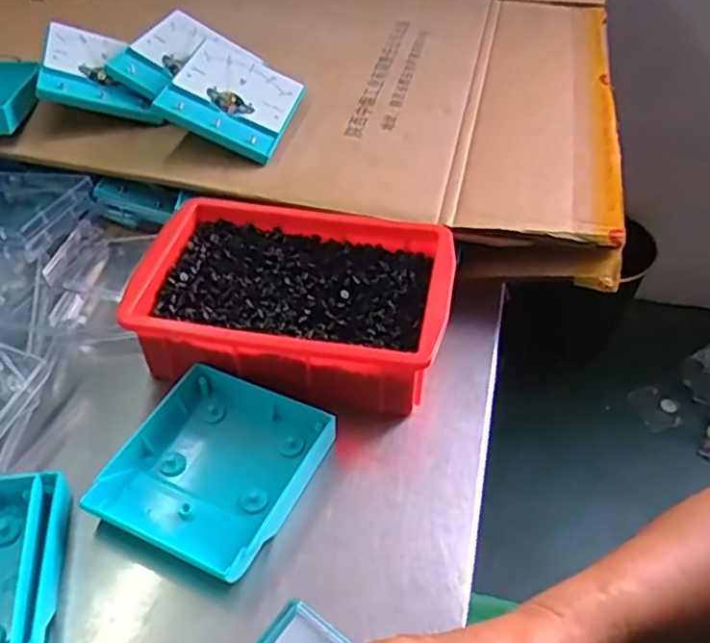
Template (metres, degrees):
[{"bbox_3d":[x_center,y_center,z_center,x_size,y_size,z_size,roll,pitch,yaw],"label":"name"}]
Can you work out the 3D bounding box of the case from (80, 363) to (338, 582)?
[{"bbox_3d":[-0.083,0.084,0.412,0.108,0.029,0.117,19,48,19],"label":"case"}]

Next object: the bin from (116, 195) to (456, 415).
[{"bbox_3d":[-0.040,-0.017,0.482,0.205,0.060,0.136,10,47,7],"label":"bin"}]

